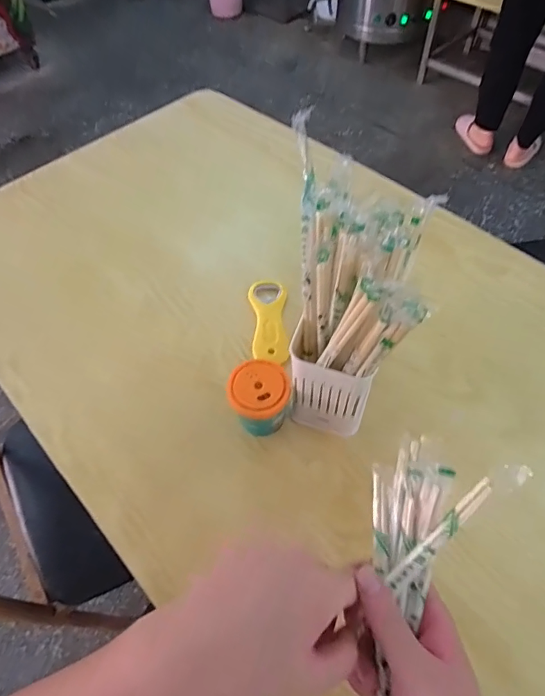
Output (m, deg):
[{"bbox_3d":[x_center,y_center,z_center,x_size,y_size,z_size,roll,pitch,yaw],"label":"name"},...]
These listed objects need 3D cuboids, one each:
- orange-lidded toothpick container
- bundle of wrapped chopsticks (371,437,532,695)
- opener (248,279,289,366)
[{"bbox_3d":[-0.012,0.053,0.450,0.058,0.063,0.060,4,58,5],"label":"orange-lidded toothpick container"},{"bbox_3d":[0.086,0.176,0.288,0.070,0.057,0.228,14,87,8],"label":"bundle of wrapped chopsticks"},{"bbox_3d":[-0.003,-0.033,0.551,0.045,0.009,0.119,-5,56,0],"label":"opener"}]

